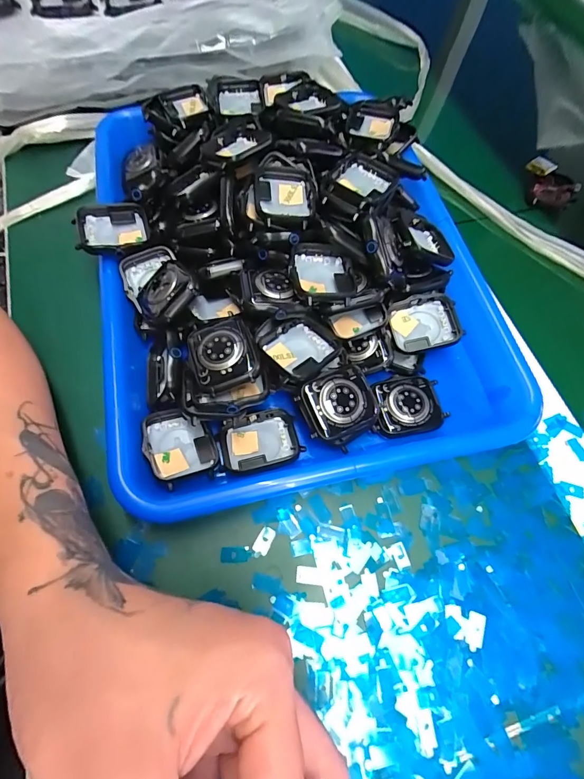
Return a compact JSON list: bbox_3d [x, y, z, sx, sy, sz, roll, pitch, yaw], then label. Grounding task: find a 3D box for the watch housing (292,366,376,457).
[{"bbox_3d":[0.029,0.010,0.220,0.042,0.009,0.041,-24,87,-14],"label":"watch housing"}]

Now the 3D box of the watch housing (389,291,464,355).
[{"bbox_3d":[0.087,-0.043,0.256,0.043,0.011,0.038,-17,77,7],"label":"watch housing"}]

